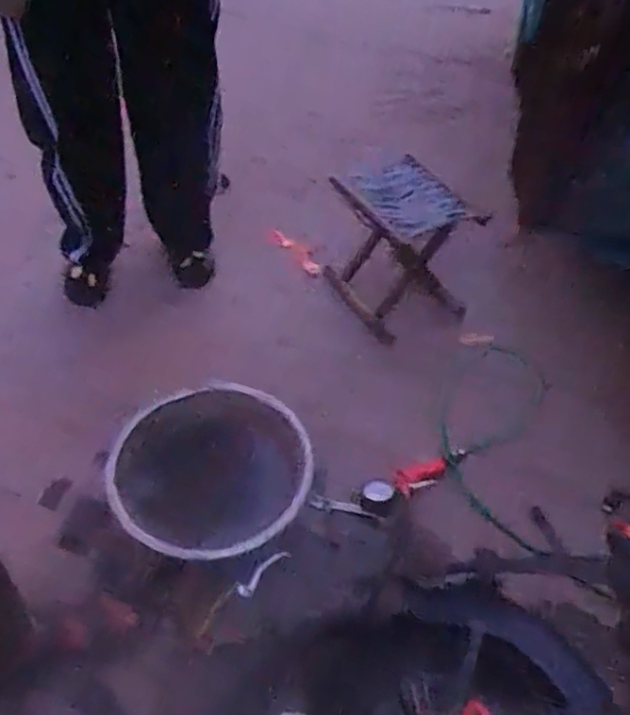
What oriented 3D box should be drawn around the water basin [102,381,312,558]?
[{"bbox_3d":[-0.207,0.222,1.294,0.377,0.110,0.388,1,47,-1],"label":"water basin"}]

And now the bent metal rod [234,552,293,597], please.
[{"bbox_3d":[-0.092,0.394,1.205,0.117,0.012,0.032,-30,56,-28],"label":"bent metal rod"}]

